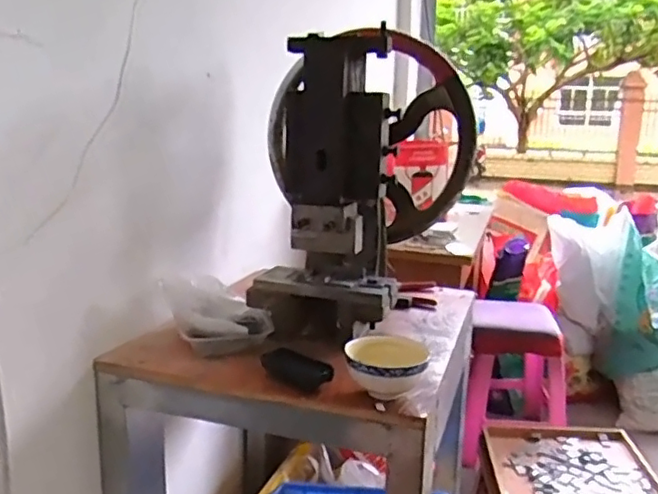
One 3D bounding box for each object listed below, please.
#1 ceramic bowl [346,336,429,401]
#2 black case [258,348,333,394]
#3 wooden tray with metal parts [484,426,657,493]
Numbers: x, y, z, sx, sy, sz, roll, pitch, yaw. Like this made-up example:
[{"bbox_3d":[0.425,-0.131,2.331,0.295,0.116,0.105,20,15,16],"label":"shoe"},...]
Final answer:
[{"bbox_3d":[0.075,0.161,0.804,0.110,0.057,0.089,3,13,7],"label":"ceramic bowl"},{"bbox_3d":[-0.045,0.174,0.858,0.115,0.029,0.046,12,17,38],"label":"black case"},{"bbox_3d":[0.644,0.579,1.588,0.431,0.047,0.437,3,13,5],"label":"wooden tray with metal parts"}]

